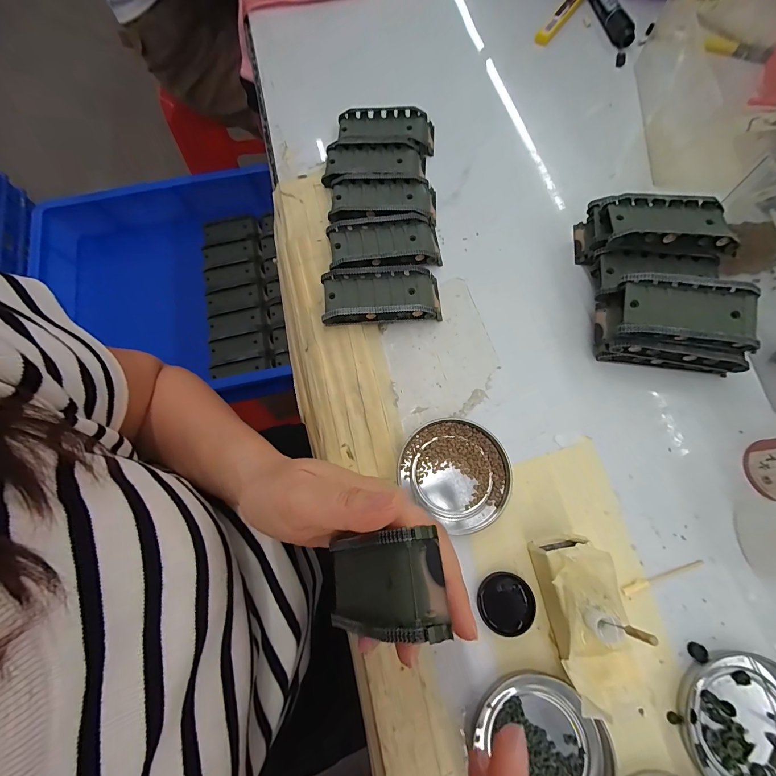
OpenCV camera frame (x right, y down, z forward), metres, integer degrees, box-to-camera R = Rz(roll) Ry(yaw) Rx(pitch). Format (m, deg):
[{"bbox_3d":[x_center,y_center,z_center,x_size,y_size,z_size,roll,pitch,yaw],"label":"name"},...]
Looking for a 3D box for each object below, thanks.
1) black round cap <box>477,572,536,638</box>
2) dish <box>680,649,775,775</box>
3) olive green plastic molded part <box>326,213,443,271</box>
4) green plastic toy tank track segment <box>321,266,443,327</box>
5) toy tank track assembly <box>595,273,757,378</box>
[{"bbox_3d":[0.077,0.141,0.228,0.035,0.005,0.035,0,72,2],"label":"black round cap"},{"bbox_3d":[0.215,0.201,0.204,0.074,0.008,0.078,0,72,2],"label":"dish"},{"bbox_3d":[-0.002,-0.124,0.307,0.094,0.024,0.051,-8,72,-1],"label":"olive green plastic molded part"},{"bbox_3d":[-0.005,-0.077,0.292,0.095,0.025,0.044,-5,72,0],"label":"green plastic toy tank track segment"},{"bbox_3d":[0.210,-0.044,0.260,0.093,0.052,0.052,8,73,4],"label":"toy tank track assembly"}]

